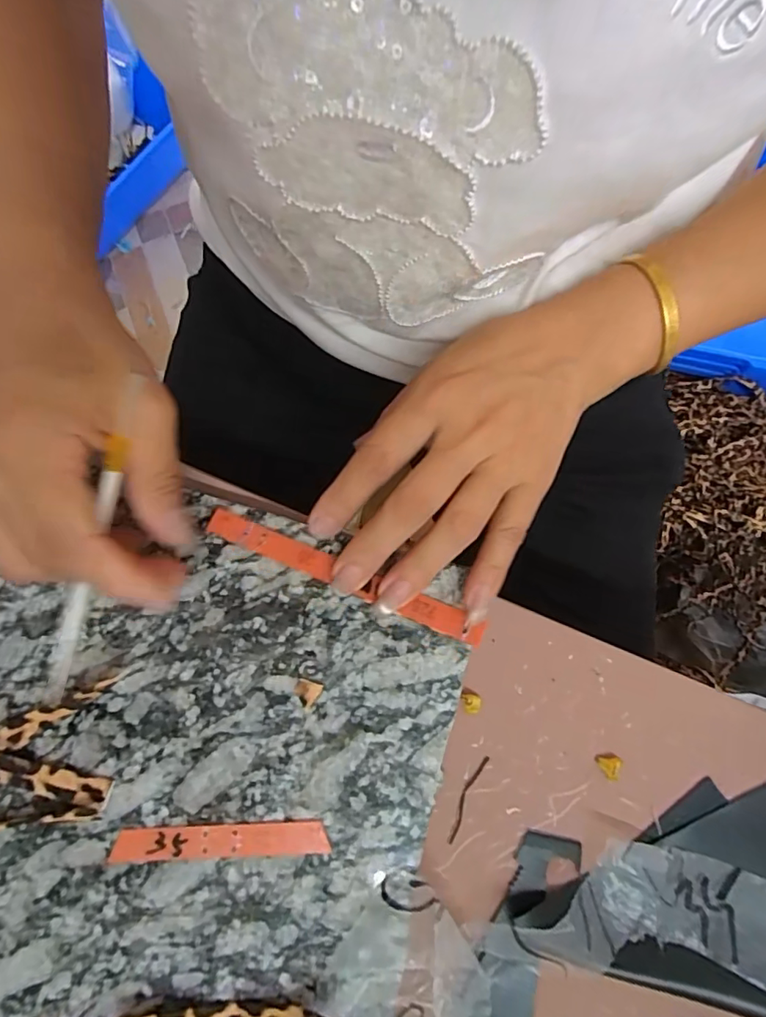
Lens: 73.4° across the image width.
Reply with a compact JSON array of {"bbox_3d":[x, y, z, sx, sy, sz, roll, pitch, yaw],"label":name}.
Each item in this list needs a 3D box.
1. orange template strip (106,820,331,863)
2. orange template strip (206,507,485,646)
[{"bbox_3d":[-0.066,0.133,0.205,0.085,0.004,0.012,-3,76,0],"label":"orange template strip"},{"bbox_3d":[-0.018,0.029,0.229,0.130,0.004,0.013,23,77,7],"label":"orange template strip"}]

